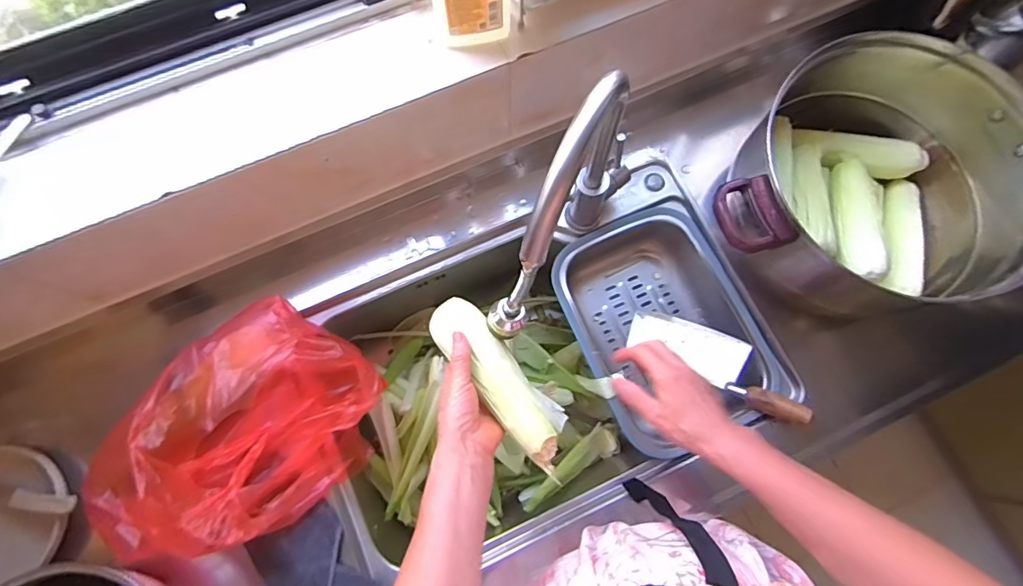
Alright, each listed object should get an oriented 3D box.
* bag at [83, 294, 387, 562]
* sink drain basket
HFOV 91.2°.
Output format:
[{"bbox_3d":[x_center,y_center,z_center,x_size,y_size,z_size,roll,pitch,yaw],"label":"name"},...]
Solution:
[{"bbox_3d":[-0.336,0.178,0.629,0.243,0.163,0.316,34,77,8],"label":"bag"},{"bbox_3d":[0.222,0.051,0.776,0.245,0.096,0.331,-23,77,-6],"label":"sink drain basket"}]

